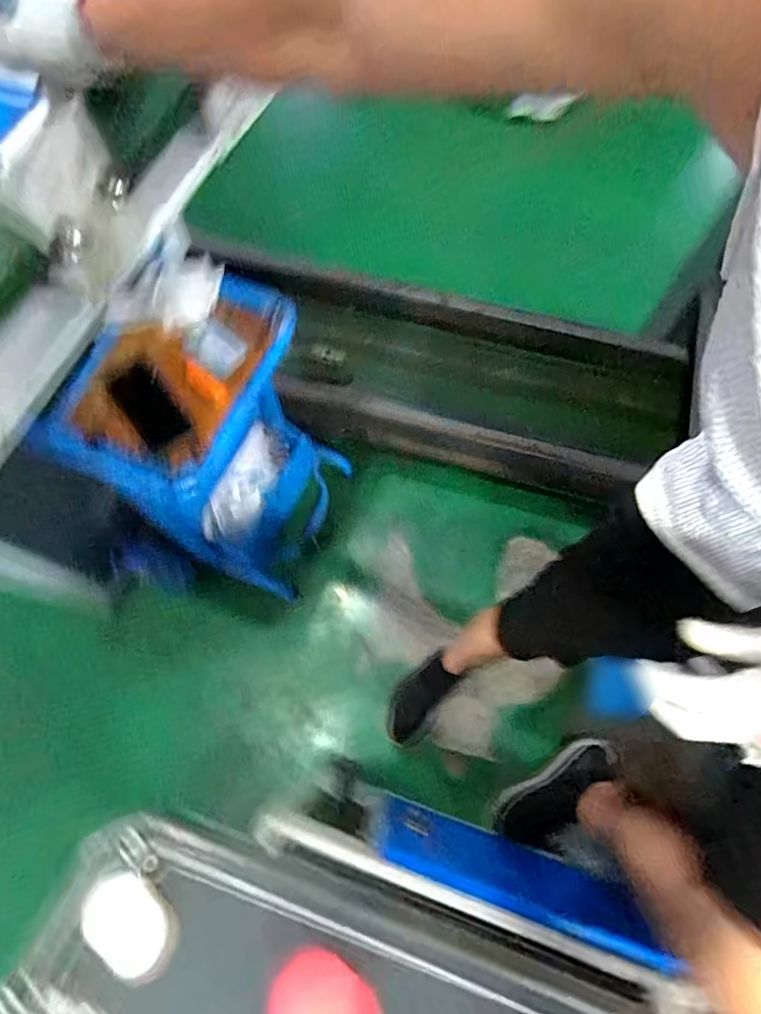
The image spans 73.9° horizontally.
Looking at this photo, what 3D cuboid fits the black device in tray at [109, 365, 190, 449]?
[{"bbox_3d":[-0.363,-0.160,0.793,0.070,0.014,0.116,-36,113,-19],"label":"black device in tray"}]

